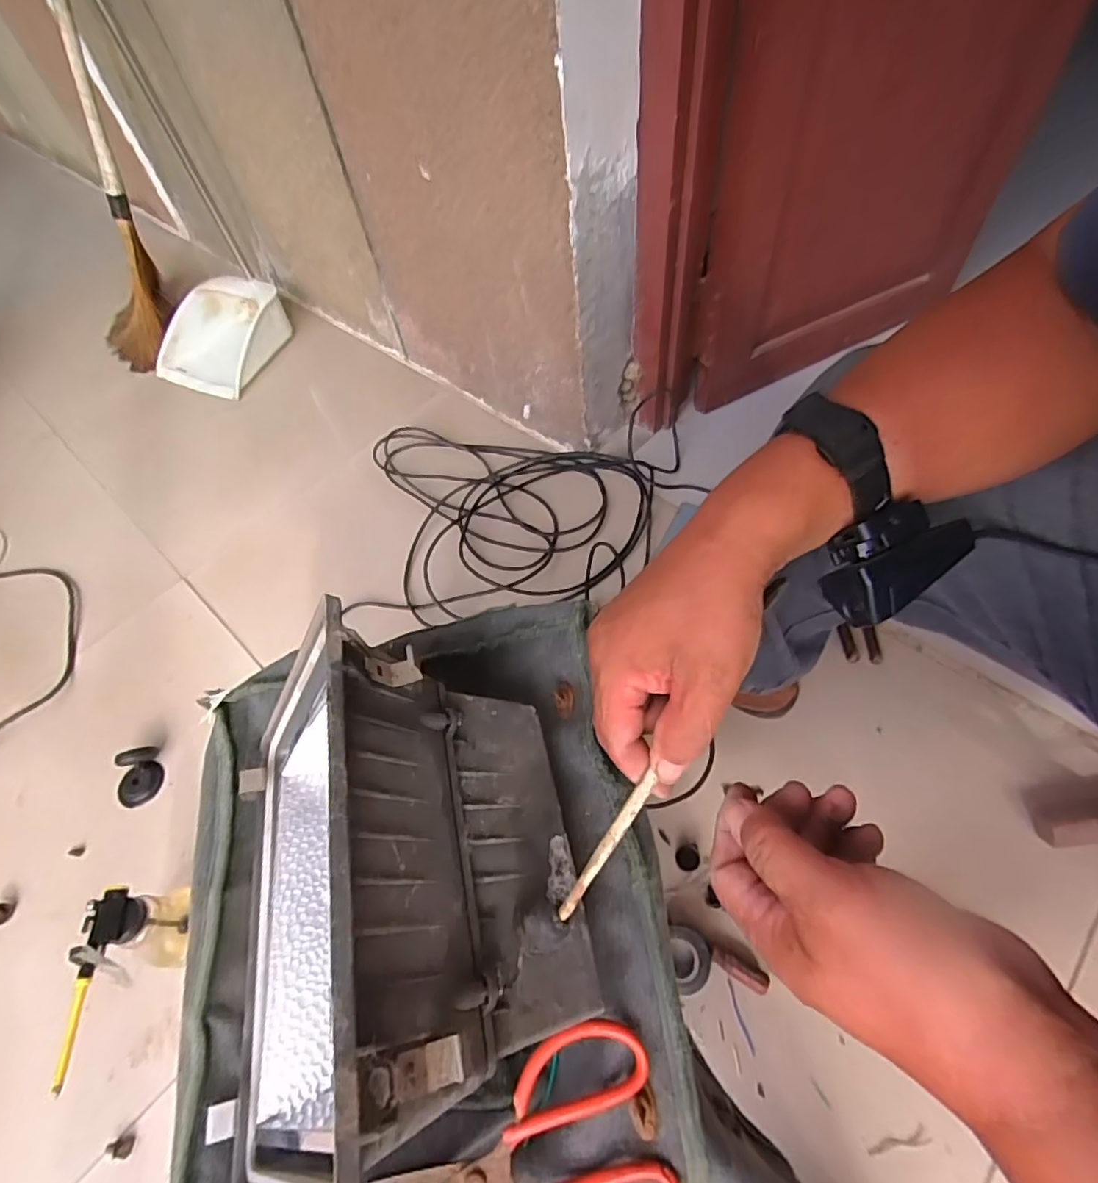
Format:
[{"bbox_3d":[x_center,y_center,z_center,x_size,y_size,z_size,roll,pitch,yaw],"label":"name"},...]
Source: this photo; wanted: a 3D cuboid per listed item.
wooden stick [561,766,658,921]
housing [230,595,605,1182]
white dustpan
[{"bbox_3d":[0.030,0.130,0.297,0.007,0.005,0.088,33,93,22],"label":"wooden stick"},{"bbox_3d":[-0.096,0.144,0.314,0.204,0.155,0.229,-14,56,-3],"label":"housing"},{"bbox_3d":[-0.723,-0.573,1.299,0.226,0.112,0.270,24,62,20],"label":"white dustpan"}]

